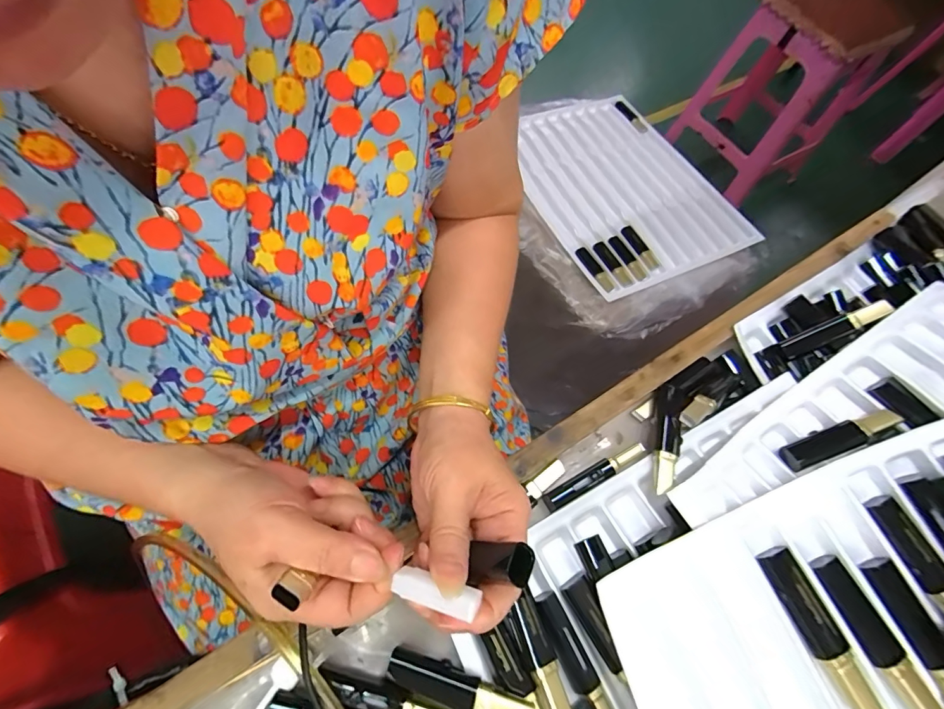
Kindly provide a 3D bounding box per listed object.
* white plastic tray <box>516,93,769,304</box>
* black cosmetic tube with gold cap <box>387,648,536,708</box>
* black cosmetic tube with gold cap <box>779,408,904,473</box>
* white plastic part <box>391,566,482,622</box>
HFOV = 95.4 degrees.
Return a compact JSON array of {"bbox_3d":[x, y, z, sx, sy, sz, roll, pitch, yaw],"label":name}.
[{"bbox_3d":[0.256,-0.302,0.757,0.334,0.015,0.401,-21,69,-19],"label":"white plastic tray"},{"bbox_3d":[-0.005,0.195,0.247,0.090,0.019,0.020,15,59,7],"label":"black cosmetic tube with gold cap"},{"bbox_3d":[0.263,0.061,0.307,0.086,0.021,0.019,-17,61,-12],"label":"black cosmetic tube with gold cap"},{"bbox_3d":[-0.017,0.112,0.202,0.041,0.006,0.013,11,58,22],"label":"white plastic part"}]

